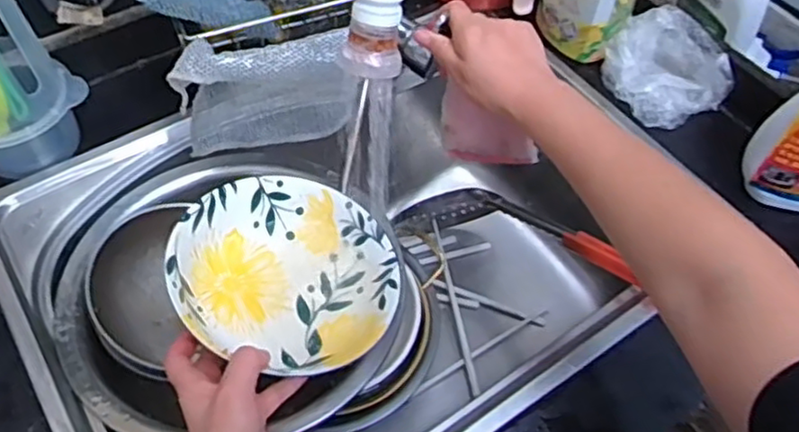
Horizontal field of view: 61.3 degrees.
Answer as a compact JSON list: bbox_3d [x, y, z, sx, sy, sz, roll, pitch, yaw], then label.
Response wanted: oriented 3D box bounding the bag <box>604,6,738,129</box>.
[{"bbox_3d":[0.273,-0.157,0.697,0.088,0.061,0.114,-20,59,-16],"label":"bag"}]

